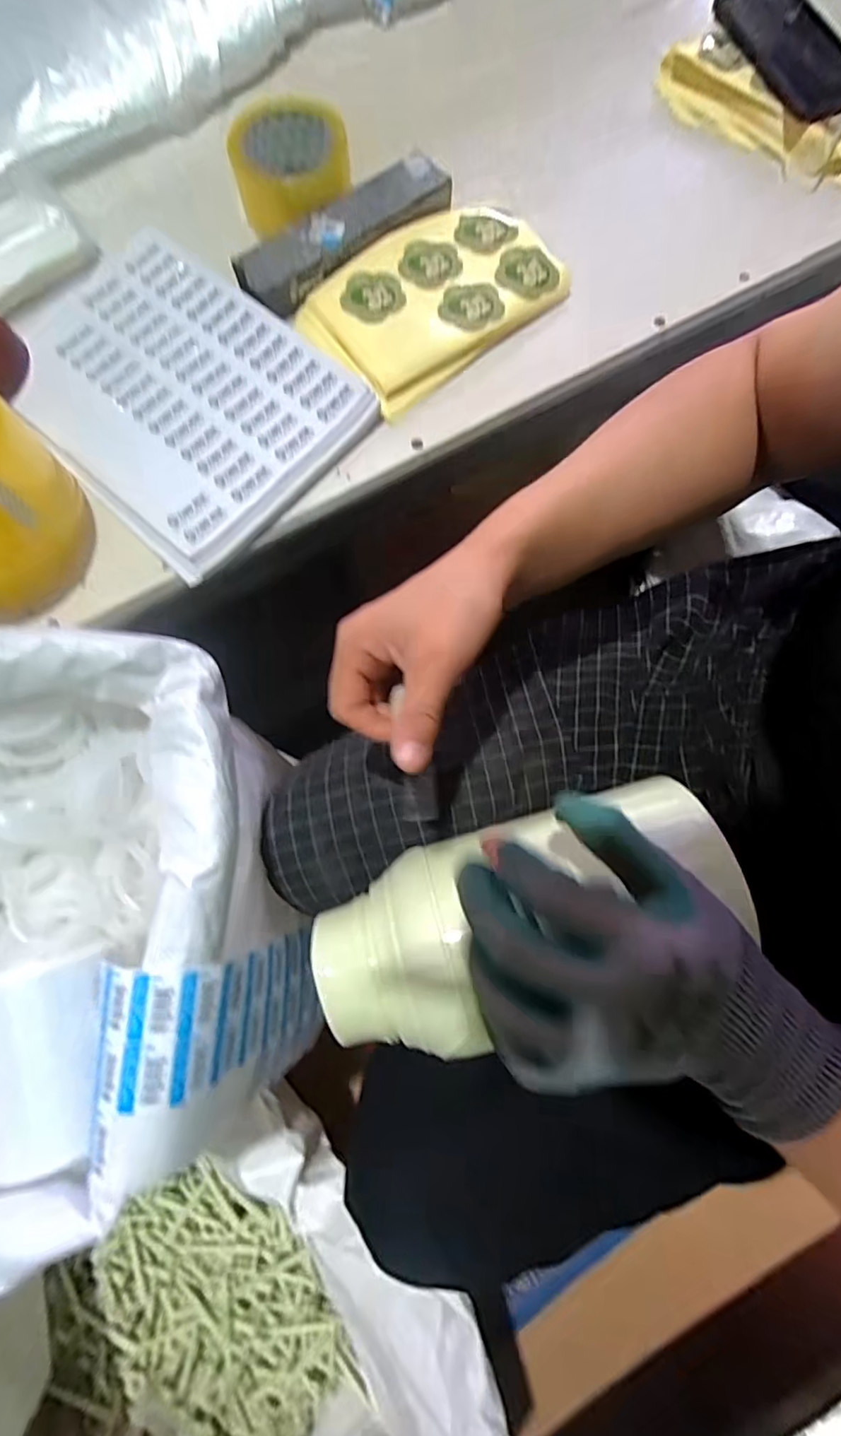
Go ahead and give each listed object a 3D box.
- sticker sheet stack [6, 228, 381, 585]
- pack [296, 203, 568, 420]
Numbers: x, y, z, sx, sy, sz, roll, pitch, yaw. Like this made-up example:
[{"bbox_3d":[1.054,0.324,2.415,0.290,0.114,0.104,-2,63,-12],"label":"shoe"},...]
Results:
[{"bbox_3d":[-0.210,-0.277,0.453,0.296,0.015,0.210,42,81,10],"label":"sticker sheet stack"},{"bbox_3d":[0.014,-0.369,0.479,0.206,0.015,0.140,-38,79,-8],"label":"pack"}]

